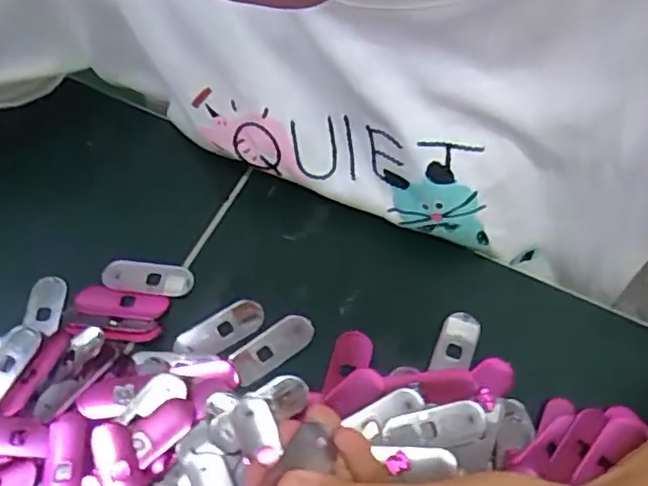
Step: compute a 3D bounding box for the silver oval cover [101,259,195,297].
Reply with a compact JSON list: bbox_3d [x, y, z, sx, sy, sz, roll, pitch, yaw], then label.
[{"bbox_3d":[-0.097,0.019,0.358,0.048,0.004,0.019,7,63,4],"label":"silver oval cover"}]

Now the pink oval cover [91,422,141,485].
[{"bbox_3d":[-0.093,0.106,0.295,0.017,0.004,0.052,-21,64,-10],"label":"pink oval cover"}]

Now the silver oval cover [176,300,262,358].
[{"bbox_3d":[-0.054,0.046,0.341,0.047,0.004,0.020,-32,66,-15],"label":"silver oval cover"}]

